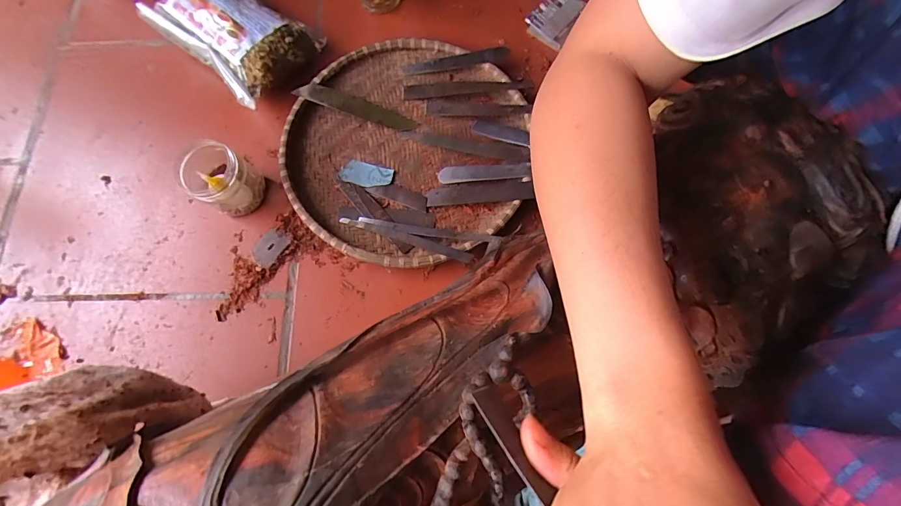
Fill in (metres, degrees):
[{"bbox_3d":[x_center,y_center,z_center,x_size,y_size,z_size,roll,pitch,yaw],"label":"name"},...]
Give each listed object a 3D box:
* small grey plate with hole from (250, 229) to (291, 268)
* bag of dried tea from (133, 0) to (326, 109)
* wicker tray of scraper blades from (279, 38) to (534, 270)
[{"bbox_3d":[-0.244,-0.008,0.525,0.040,0.005,0.049,35,78,11],"label":"small grey plate with hole"},{"bbox_3d":[-0.325,-0.328,0.587,0.238,0.075,0.143,38,78,12],"label":"bag of dried tea"},{"bbox_3d":[-0.061,-0.146,0.548,0.324,0.034,0.335,3,74,3],"label":"wicker tray of scraper blades"}]

